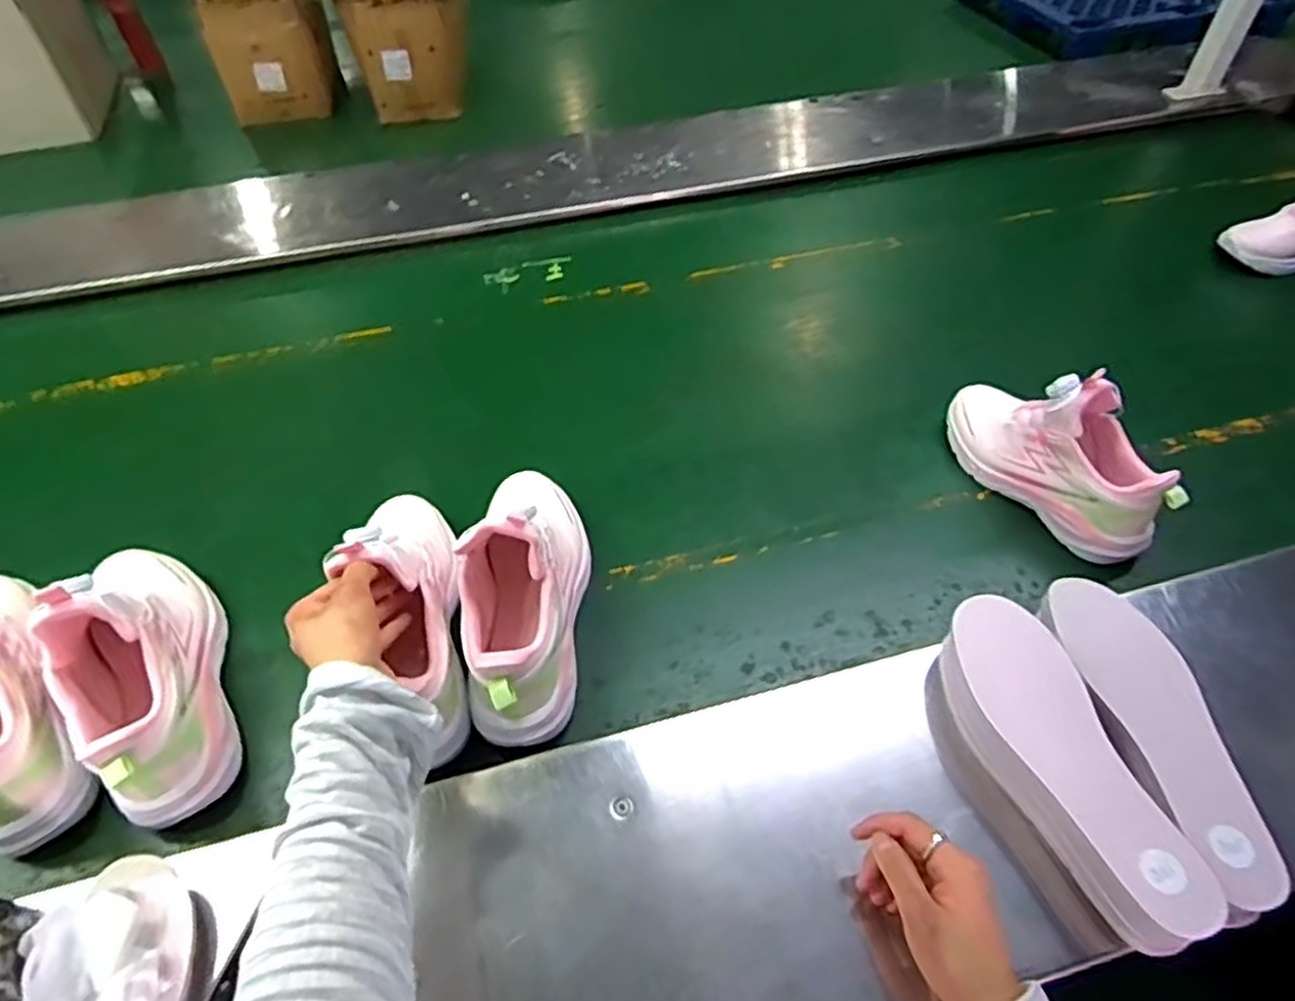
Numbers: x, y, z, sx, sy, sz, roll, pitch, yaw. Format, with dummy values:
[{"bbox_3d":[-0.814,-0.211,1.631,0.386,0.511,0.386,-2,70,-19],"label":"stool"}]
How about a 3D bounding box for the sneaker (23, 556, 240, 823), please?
[{"bbox_3d":[-0.413,0.124,0.614,0.092,0.157,0.259,-19,52,-18],"label":"sneaker"}]

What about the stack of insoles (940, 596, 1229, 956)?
[{"bbox_3d":[0.294,0.189,0.546,0.083,0.072,0.243,-10,50,-11],"label":"stack of insoles"}]

